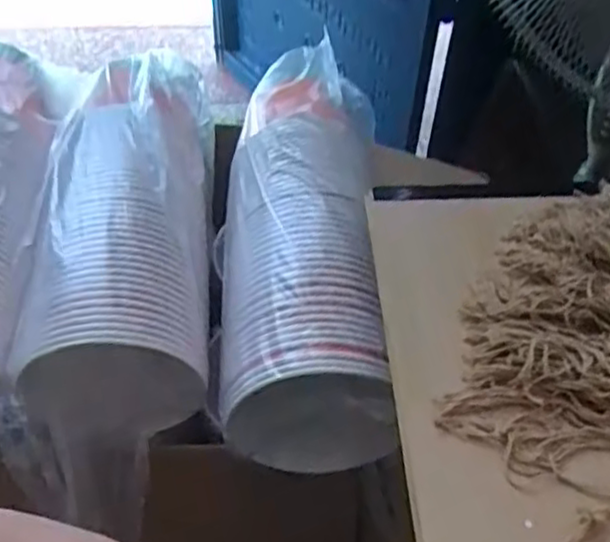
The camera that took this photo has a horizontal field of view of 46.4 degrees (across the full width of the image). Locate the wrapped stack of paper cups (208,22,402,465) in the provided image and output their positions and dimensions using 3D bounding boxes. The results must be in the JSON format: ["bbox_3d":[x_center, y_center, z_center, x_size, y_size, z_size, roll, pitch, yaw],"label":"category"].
[{"bbox_3d":[-0.001,-0.065,0.761,0.151,0.128,0.513,1,50,-1],"label":"wrapped stack of paper cups"}]

